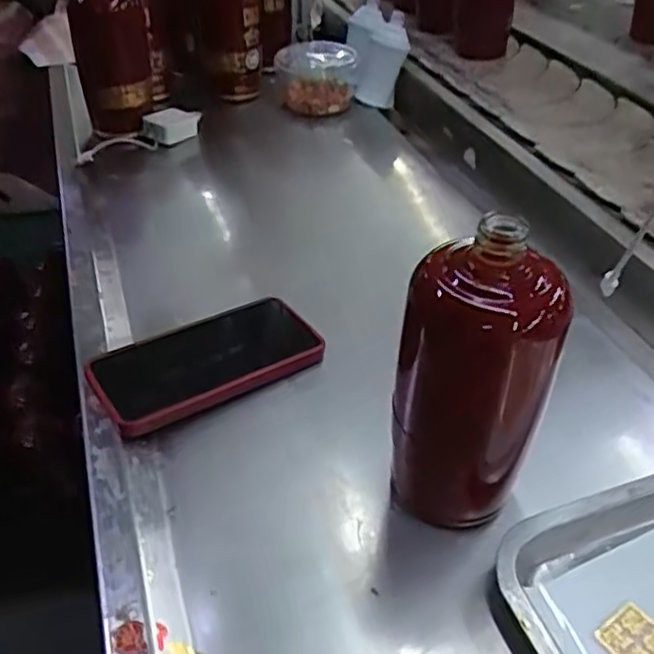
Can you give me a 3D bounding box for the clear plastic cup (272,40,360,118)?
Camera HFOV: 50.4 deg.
[{"bbox_3d":[-0.013,-0.357,1.008,0.118,0.075,0.096,-1,39,1],"label":"clear plastic cup"}]

